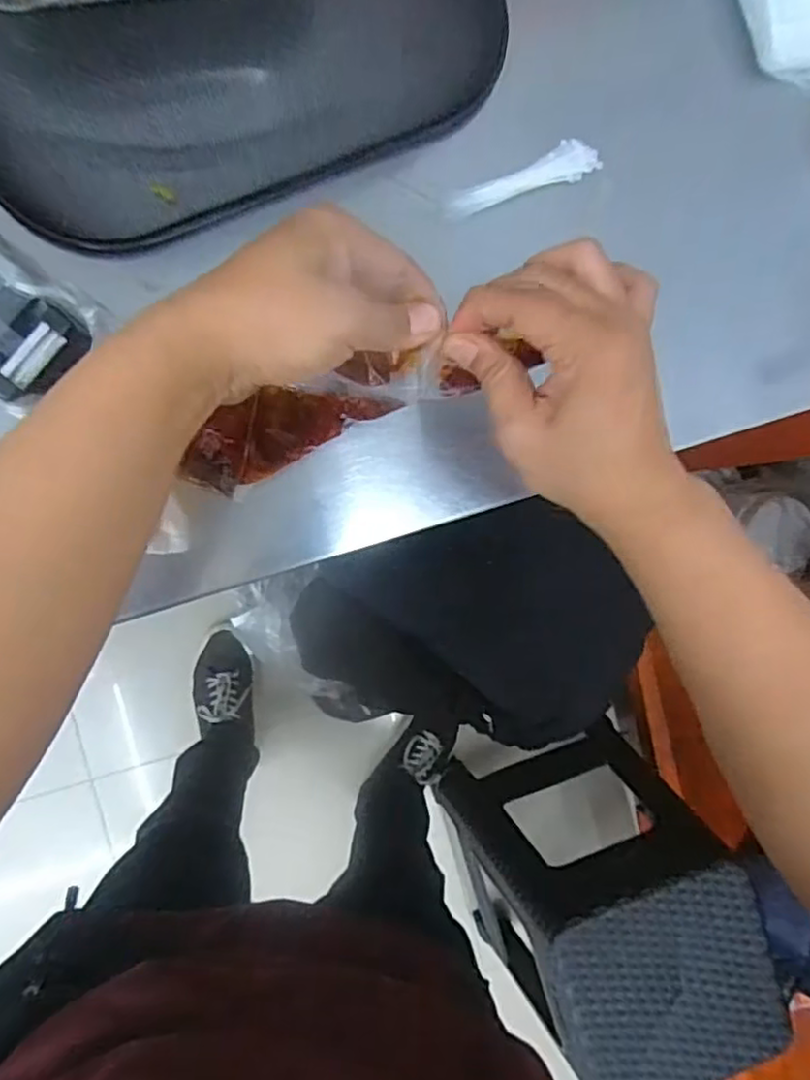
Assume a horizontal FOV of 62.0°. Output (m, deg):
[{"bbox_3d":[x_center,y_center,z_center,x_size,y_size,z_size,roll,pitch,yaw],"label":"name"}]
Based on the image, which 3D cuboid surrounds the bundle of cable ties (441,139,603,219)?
[{"bbox_3d":[0.075,-0.229,0.432,0.100,0.018,0.025,-26,96,-7],"label":"bundle of cable ties"}]

